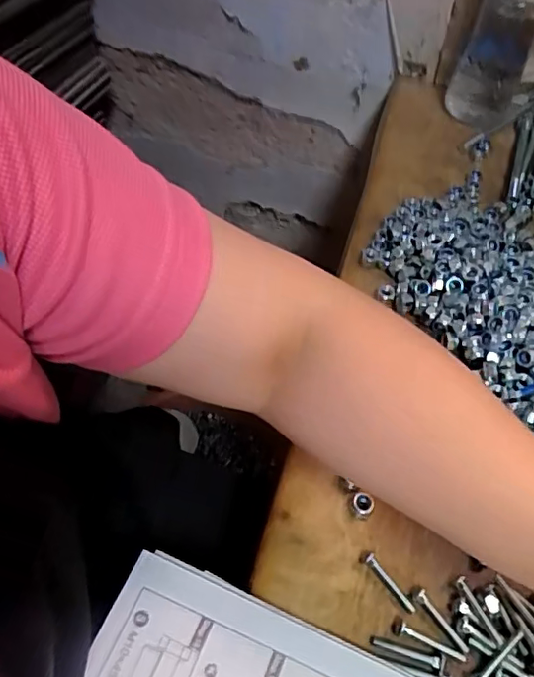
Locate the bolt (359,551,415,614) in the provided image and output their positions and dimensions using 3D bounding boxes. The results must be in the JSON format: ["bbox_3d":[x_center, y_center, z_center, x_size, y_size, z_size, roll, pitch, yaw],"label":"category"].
[{"bbox_3d":[0.078,0.155,0.360,0.008,0.009,0.044,-35,63,-24],"label":"bolt"}]

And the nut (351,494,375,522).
[{"bbox_3d":[0.065,0.114,0.384,0.015,0.009,0.015,1,55,-1],"label":"nut"}]

